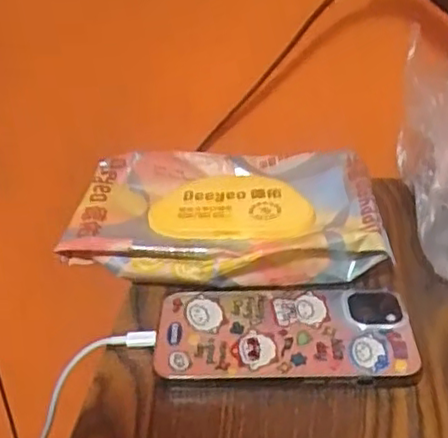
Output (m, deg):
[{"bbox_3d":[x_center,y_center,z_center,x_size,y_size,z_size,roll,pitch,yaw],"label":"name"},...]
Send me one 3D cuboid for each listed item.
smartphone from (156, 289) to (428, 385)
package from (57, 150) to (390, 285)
[{"bbox_3d":[0.036,0.068,0.398,0.146,0.016,0.079,0,34,4],"label":"smartphone"},{"bbox_3d":[-0.005,-0.003,0.475,0.210,0.043,0.133,-5,33,-3],"label":"package"}]

